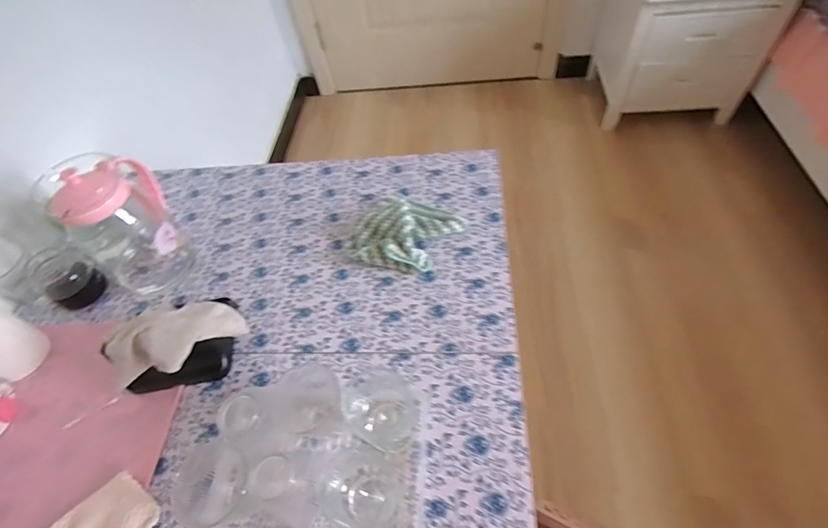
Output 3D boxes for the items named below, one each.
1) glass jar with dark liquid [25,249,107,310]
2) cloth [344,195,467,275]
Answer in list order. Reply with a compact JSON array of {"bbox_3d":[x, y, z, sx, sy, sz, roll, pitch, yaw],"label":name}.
[{"bbox_3d":[-0.518,0.019,0.625,0.076,0.062,0.065,26,62,20],"label":"glass jar with dark liquid"},{"bbox_3d":[-0.016,-0.054,0.645,0.162,0.045,0.144,19,60,16],"label":"cloth"}]

